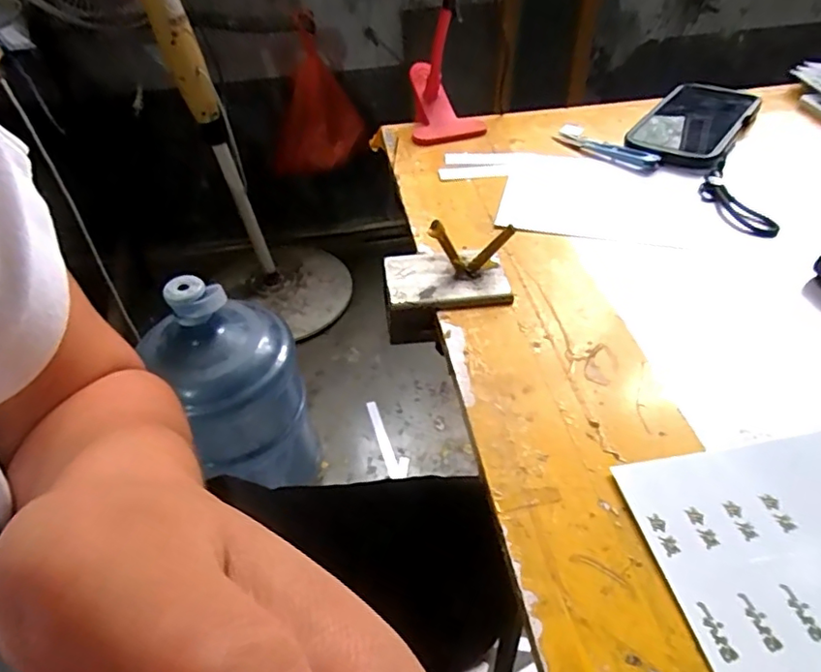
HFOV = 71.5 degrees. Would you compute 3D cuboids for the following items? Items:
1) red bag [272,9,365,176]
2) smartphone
[{"bbox_3d":[-0.251,-0.578,1.417,0.236,0.354,0.084,-2,43,2],"label":"red bag"},{"bbox_3d":[0.270,-0.203,0.542,0.087,0.020,0.174,25,51,27],"label":"smartphone"}]

